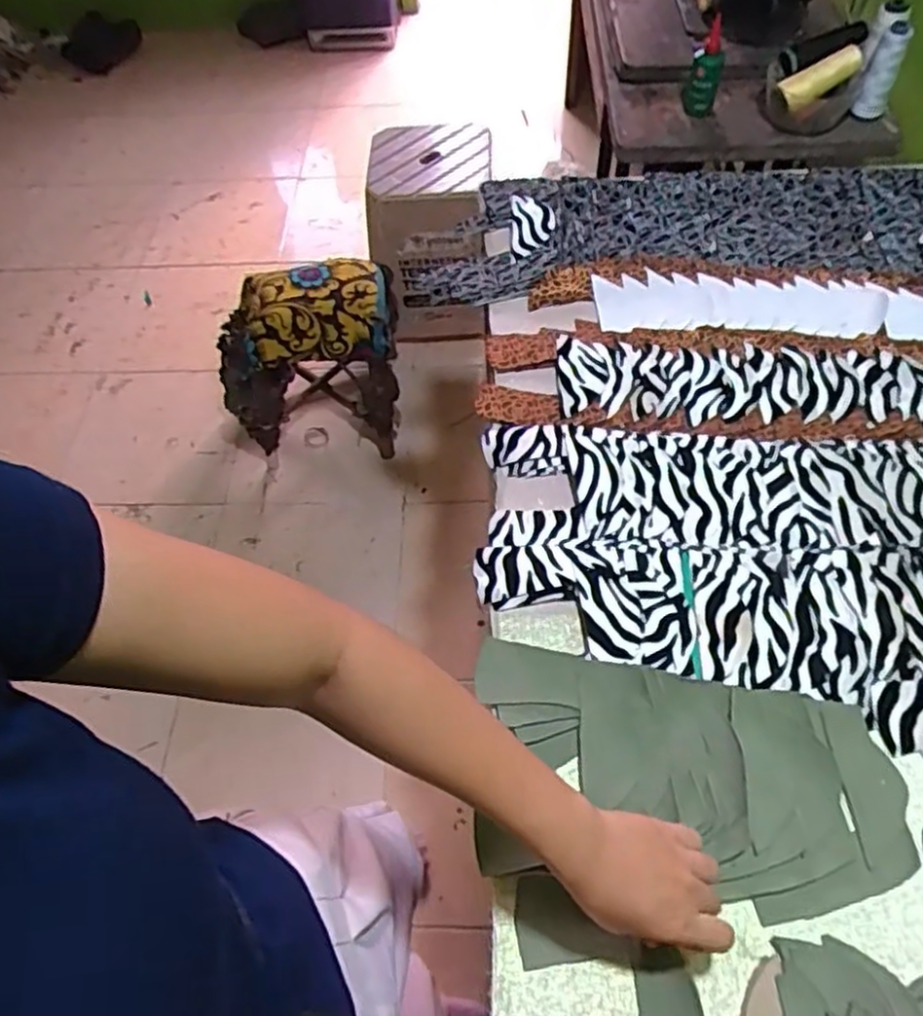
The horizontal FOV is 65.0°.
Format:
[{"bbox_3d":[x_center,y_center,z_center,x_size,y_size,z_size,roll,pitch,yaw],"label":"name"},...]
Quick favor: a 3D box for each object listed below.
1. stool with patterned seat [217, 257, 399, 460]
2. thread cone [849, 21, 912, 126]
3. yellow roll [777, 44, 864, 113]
[{"bbox_3d":[-0.334,-0.330,1.569,0.376,0.352,0.296,-4,57,1],"label":"stool with patterned seat"},{"bbox_3d":[0.566,-0.584,0.973,0.041,0.117,0.037,22,40,17],"label":"thread cone"},{"bbox_3d":[0.483,-0.577,0.973,0.111,0.036,0.030,-28,58,8],"label":"yellow roll"}]

